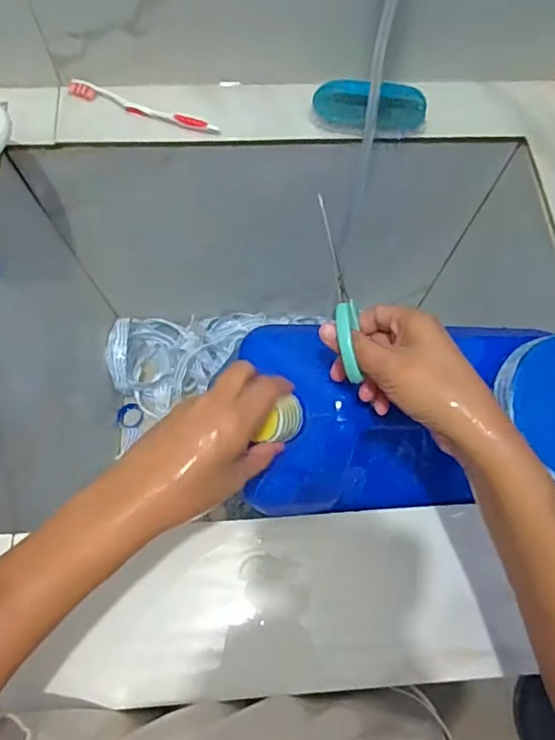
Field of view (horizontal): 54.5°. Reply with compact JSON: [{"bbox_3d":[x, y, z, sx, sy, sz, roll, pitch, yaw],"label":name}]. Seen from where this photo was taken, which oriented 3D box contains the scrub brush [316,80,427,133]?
[{"bbox_3d":[0.101,-0.289,0.594,0.122,0.037,0.041,1,68,-2],"label":"scrub brush"}]

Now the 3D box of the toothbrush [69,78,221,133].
[{"bbox_3d":[-0.152,-0.293,0.603,0.175,0.014,0.018,21,69,6],"label":"toothbrush"}]

